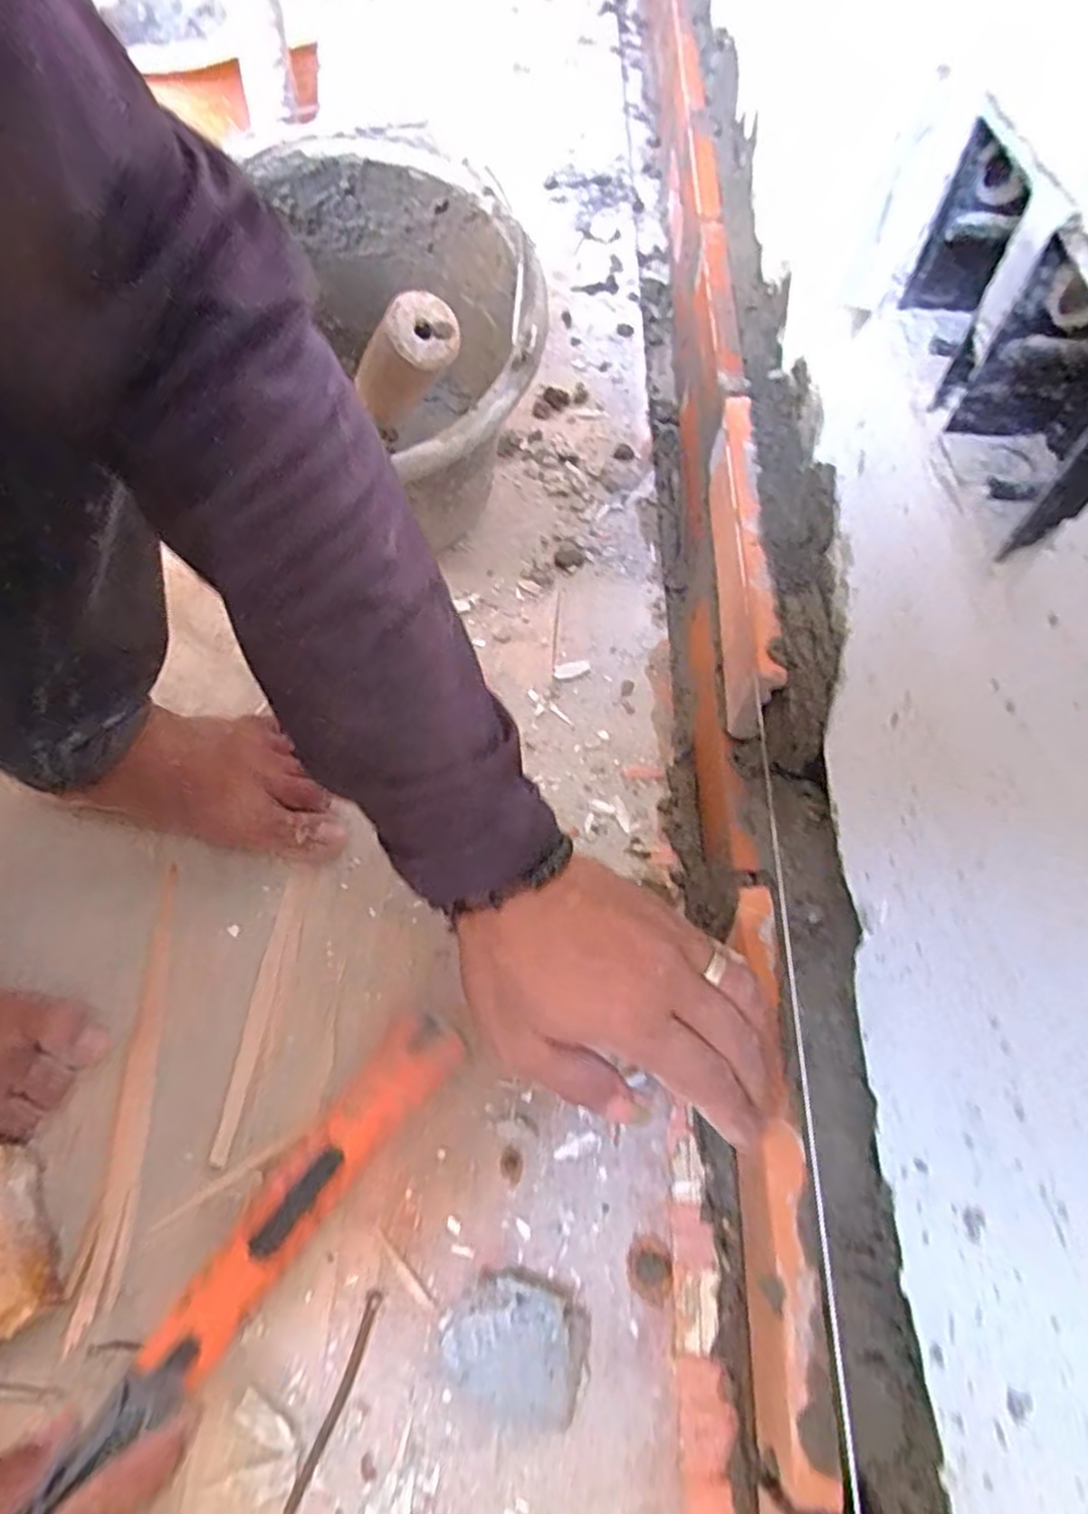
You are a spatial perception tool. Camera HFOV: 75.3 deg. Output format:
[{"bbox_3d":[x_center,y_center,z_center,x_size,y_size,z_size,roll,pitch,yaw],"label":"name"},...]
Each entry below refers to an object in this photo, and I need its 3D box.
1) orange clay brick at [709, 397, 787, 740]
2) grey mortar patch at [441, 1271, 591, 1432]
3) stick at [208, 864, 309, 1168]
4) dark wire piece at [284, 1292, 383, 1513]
[{"bbox_3d":[0.115,-0.114,0.422,0.018,0.065,0.218,3,59,1],"label":"orange clay brick"},{"bbox_3d":[-0.012,0.254,0.306,0.058,0.019,0.045,15,60,9],"label":"grey mortar patch"},{"bbox_3d":[-0.154,0.134,0.386,0.017,0.006,0.153,3,59,2],"label":"stick"},{"bbox_3d":[-0.094,0.287,0.302,0.007,0.004,0.097,18,61,11],"label":"dark wire piece"}]

